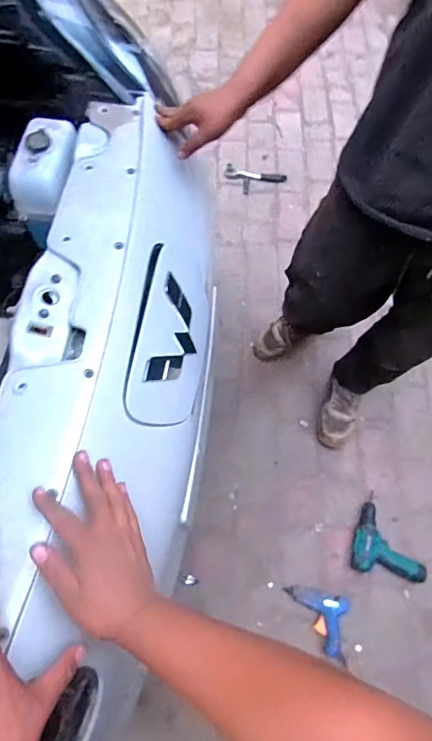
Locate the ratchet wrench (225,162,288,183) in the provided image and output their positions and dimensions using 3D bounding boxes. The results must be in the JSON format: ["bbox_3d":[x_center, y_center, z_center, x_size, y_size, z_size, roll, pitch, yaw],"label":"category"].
[{"bbox_3d":[0.151,-0.749,1.747,0.232,0.031,0.070,17,70,6],"label":"ratchet wrench"}]

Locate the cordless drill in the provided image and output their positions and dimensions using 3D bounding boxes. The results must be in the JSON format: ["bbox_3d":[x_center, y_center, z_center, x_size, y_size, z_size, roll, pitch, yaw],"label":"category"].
[{"bbox_3d":[0.445,0.489,1.248,0.166,0.053,0.237,-31,71,-15],"label":"cordless drill"}]

